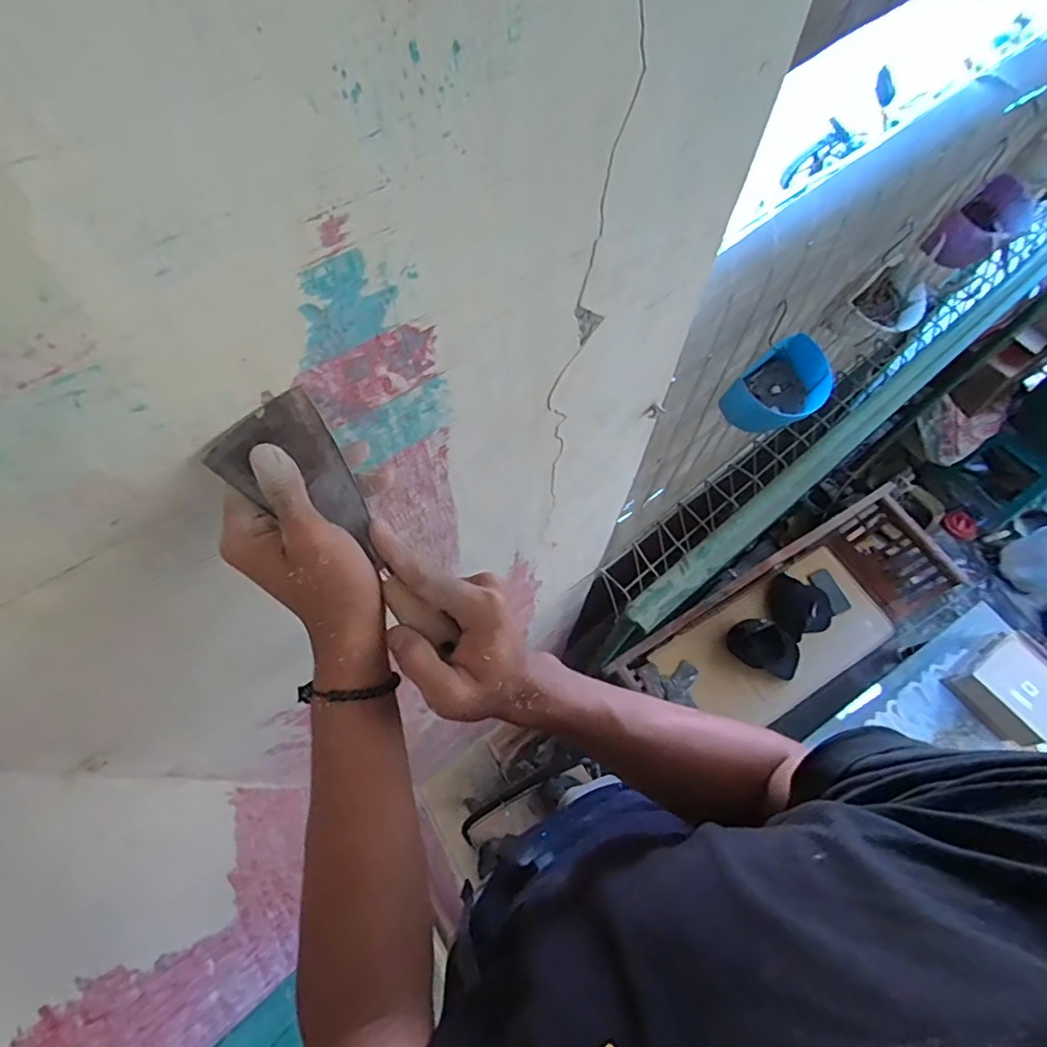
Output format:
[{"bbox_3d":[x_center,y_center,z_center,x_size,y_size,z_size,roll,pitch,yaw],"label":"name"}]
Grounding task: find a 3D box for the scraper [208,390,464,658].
[{"bbox_3d":[-0.111,0.011,0.353,0.065,0.015,0.183,-37,102,-16],"label":"scraper"}]

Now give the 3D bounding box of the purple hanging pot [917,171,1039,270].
[{"bbox_3d":[1.018,-0.658,1.258,0.262,0.122,0.131,-40,72,-17],"label":"purple hanging pot"}]

